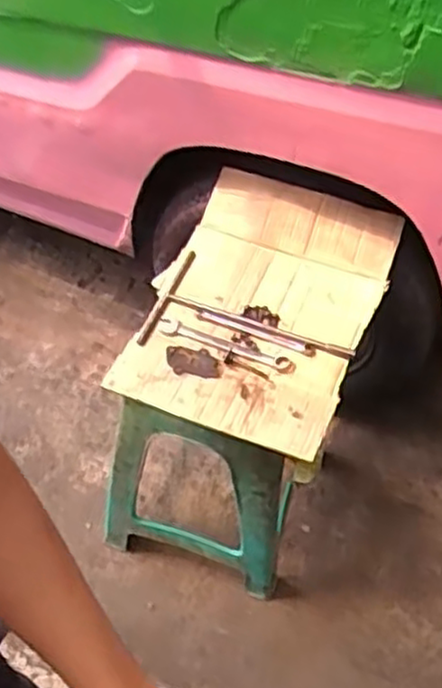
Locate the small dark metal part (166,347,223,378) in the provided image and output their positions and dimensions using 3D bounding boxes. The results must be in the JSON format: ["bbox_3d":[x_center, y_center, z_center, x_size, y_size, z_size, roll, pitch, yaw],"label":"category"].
[{"bbox_3d":[-0.038,0.026,1.035,0.083,0.006,0.052,7,53,2],"label":"small dark metal part"}]

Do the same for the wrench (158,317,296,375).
[{"bbox_3d":[0.006,0.003,1.055,0.210,0.014,0.028,21,55,11],"label":"wrench"}]

